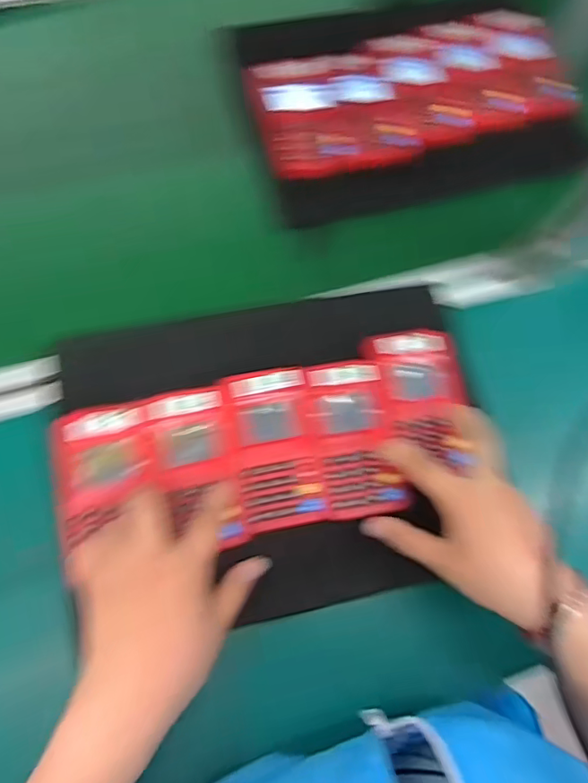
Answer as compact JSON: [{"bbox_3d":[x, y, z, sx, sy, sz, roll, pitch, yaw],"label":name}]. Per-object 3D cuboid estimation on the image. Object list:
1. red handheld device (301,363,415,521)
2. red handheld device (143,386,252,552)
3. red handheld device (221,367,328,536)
[{"bbox_3d":[0.047,0.035,0.418,0.062,0.007,0.119,-7,73,-6],"label":"red handheld device"},{"bbox_3d":[-0.071,0.055,0.402,0.056,0.018,0.120,-14,70,-8],"label":"red handheld device"},{"bbox_3d":[-0.014,0.041,0.412,0.062,0.015,0.119,-10,73,-8],"label":"red handheld device"}]

